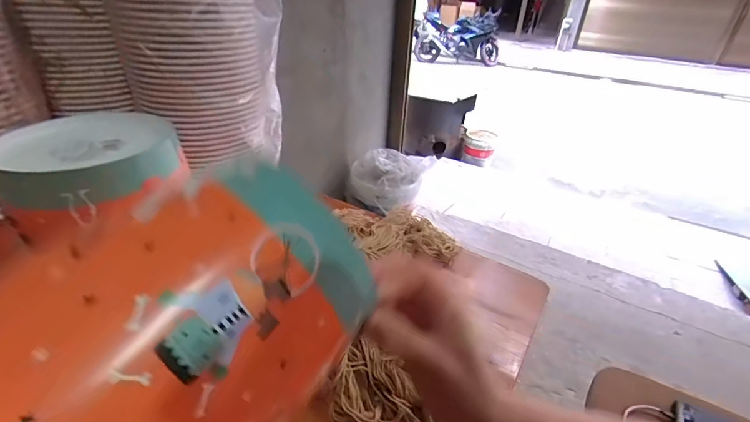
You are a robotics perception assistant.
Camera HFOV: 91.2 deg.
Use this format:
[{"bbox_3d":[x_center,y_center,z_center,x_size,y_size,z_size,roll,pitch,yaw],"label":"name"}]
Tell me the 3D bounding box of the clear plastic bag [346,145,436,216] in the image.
[{"bbox_3d":[0.058,-0.125,1.543,0.328,0.189,0.211,11,32,12],"label":"clear plastic bag"}]

